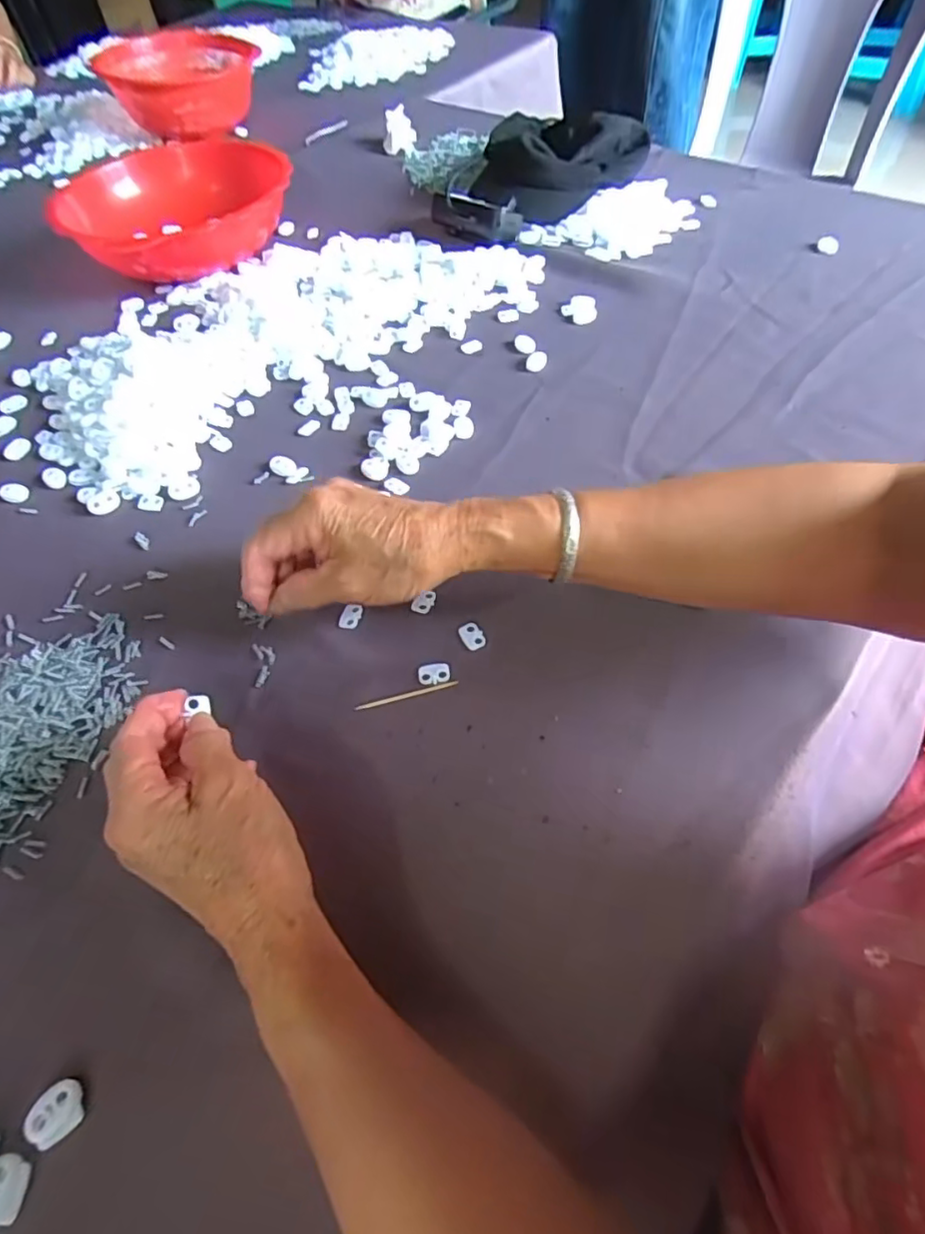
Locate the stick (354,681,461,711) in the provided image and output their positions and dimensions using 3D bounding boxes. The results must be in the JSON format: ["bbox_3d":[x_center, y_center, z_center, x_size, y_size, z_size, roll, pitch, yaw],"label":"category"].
[{"bbox_3d":[-0.034,0.045,0.365,0.062,0.004,0.004,-13,55,-5],"label":"stick"}]

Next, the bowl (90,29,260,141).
[{"bbox_3d":[-0.441,-0.841,0.974,0.208,0.088,0.243,-26,57,-14],"label":"bowl"}]

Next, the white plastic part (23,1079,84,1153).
[{"bbox_3d":[-0.171,0.209,0.259,0.022,0.004,0.020,-39,61,-21],"label":"white plastic part"}]

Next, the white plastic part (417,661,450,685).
[{"bbox_3d":[-0.017,0.033,0.371,0.019,0.004,0.013,-8,55,-2],"label":"white plastic part"}]

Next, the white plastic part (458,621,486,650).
[{"bbox_3d":[0.006,0.011,0.384,0.013,0.004,0.019,-23,56,-12],"label":"white plastic part"}]

